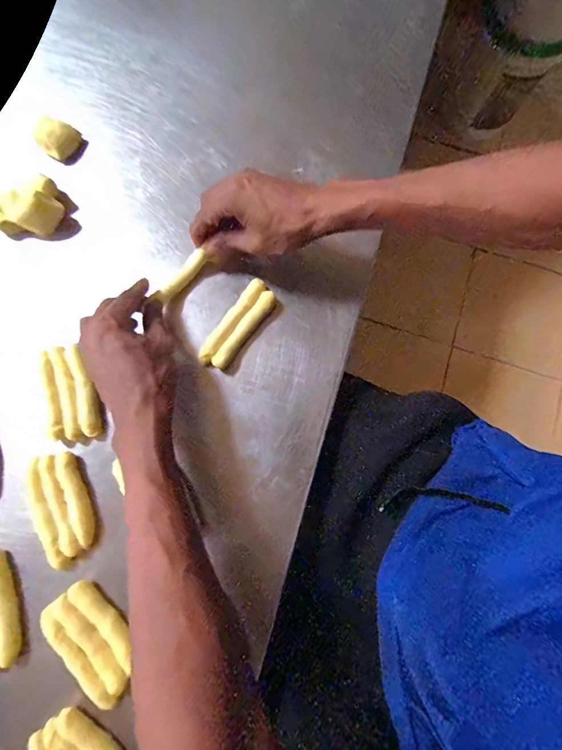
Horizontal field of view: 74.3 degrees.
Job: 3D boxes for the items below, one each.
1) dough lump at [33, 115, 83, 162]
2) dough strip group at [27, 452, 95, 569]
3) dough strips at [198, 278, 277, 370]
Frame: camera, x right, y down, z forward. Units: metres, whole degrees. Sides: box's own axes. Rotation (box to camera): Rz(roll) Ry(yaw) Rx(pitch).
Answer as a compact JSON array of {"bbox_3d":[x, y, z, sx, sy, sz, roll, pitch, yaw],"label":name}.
[{"bbox_3d":[-0.268,-0.282,0.445,0.039,0.028,0.042,0,79,-1],"label":"dough lump"},{"bbox_3d":[-0.218,0.130,0.368,0.047,0.017,0.101,-22,80,-5],"label":"dough strip group"},{"bbox_3d":[-0.047,-0.054,0.407,0.034,0.016,0.106,36,81,6],"label":"dough strips"}]

